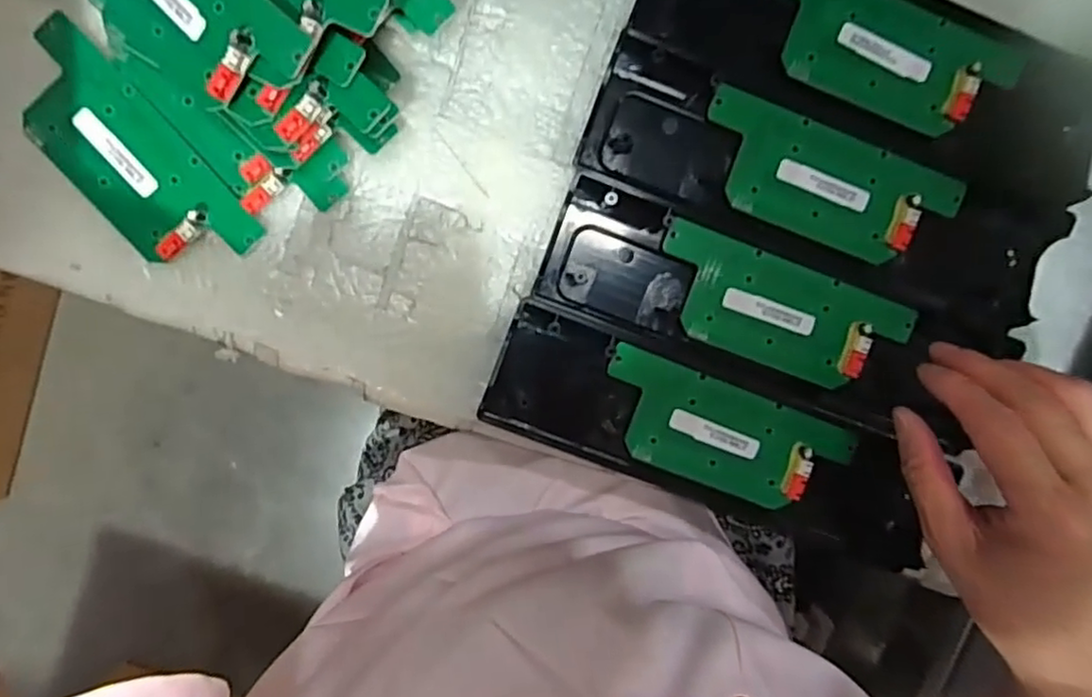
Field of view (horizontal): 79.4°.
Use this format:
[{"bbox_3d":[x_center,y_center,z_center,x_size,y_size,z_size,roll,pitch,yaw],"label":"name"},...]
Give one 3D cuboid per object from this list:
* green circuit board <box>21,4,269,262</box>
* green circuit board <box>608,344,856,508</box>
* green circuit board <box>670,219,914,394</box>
[{"bbox_3d":[-0.203,-0.092,0.322,0.056,0.009,0.135,-42,97,2],"label":"green circuit board"},{"bbox_3d":[0.092,0.046,0.343,0.132,0.009,0.054,20,95,-5],"label":"green circuit board"},{"bbox_3d":[0.121,-0.018,0.338,0.134,0.007,0.053,20,95,-5],"label":"green circuit board"}]

